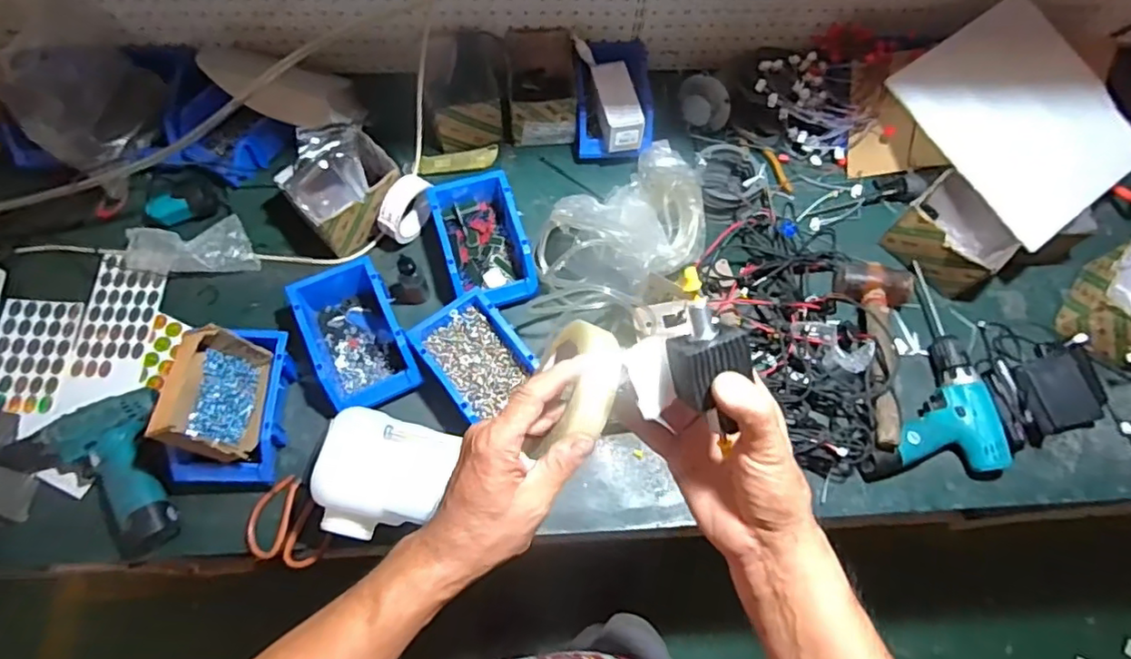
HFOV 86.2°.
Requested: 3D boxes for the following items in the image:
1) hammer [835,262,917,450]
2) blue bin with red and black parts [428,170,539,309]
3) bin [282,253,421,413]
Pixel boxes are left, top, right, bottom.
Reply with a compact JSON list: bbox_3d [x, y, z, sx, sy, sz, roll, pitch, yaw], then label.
[{"bbox_3d":[0.413,0.022,0.830,0.107,0.060,0.272,21,68,6],"label":"hammer"},{"bbox_3d":[-0.118,-0.123,0.864,0.119,0.062,0.202,-15,69,-8],"label":"blue bin with red and black parts"},{"bbox_3d":[-0.279,0.007,0.811,0.116,0.081,0.197,-25,71,-12],"label":"bin"}]

